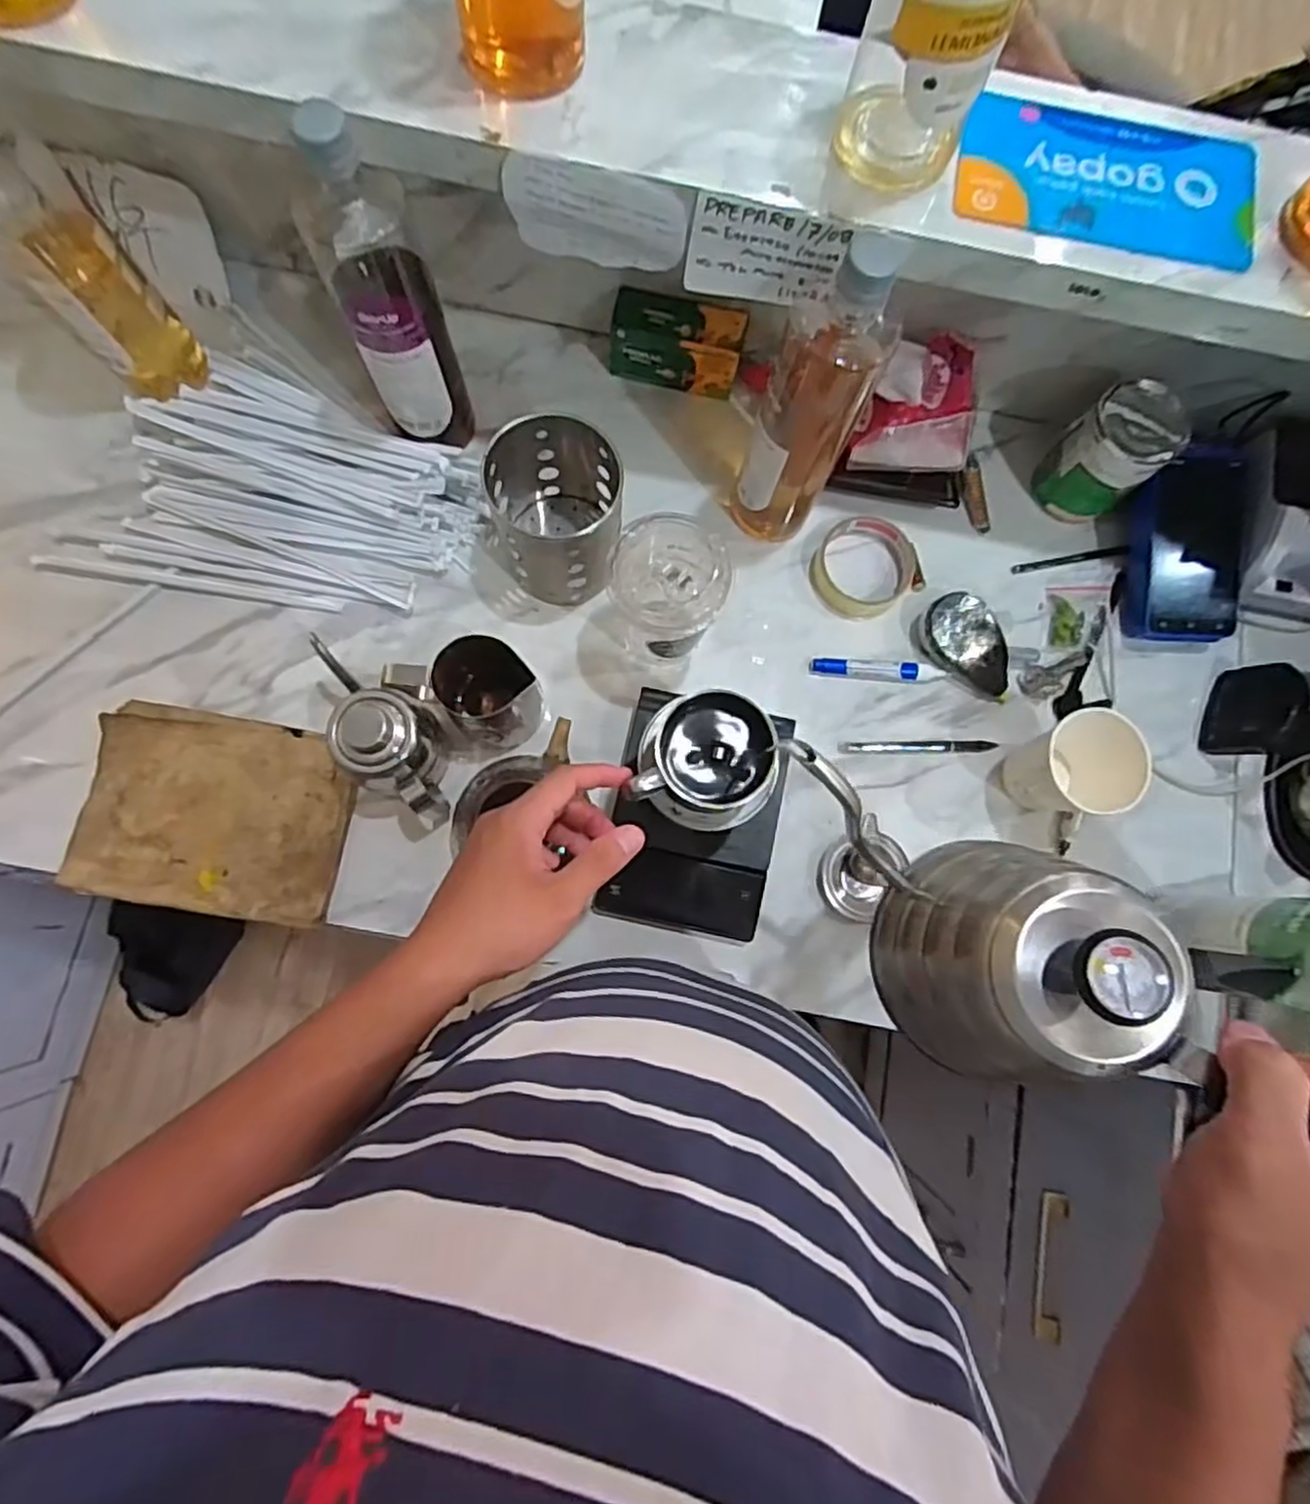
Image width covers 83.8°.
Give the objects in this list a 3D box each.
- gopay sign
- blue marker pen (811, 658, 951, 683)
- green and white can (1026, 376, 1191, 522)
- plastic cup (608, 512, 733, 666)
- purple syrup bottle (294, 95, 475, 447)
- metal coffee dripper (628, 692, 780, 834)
[{"bbox_3d":[0.272,-0.347,0.438,0.179,0.009,0.098,9,79,-2],"label":"gopay sign"},{"bbox_3d":[0.194,-0.070,0.634,0.112,0.013,0.016,5,82,-2],"label":"blue marker pen"},{"bbox_3d":[0.388,-0.257,0.620,0.073,0.115,0.074,0,82,-2],"label":"green and white can"},{"bbox_3d":[0.006,-0.119,0.570,0.083,0.132,0.088,-32,84,-6],"label":"plastic cup"},{"bbox_3d":[-0.191,-0.317,0.520,0.070,0.241,0.070,-19,83,-5],"label":"purple syrup bottle"},{"bbox_3d":[0.032,0.007,0.471,0.085,0.049,0.080,0,82,-2],"label":"metal coffee dripper"}]

